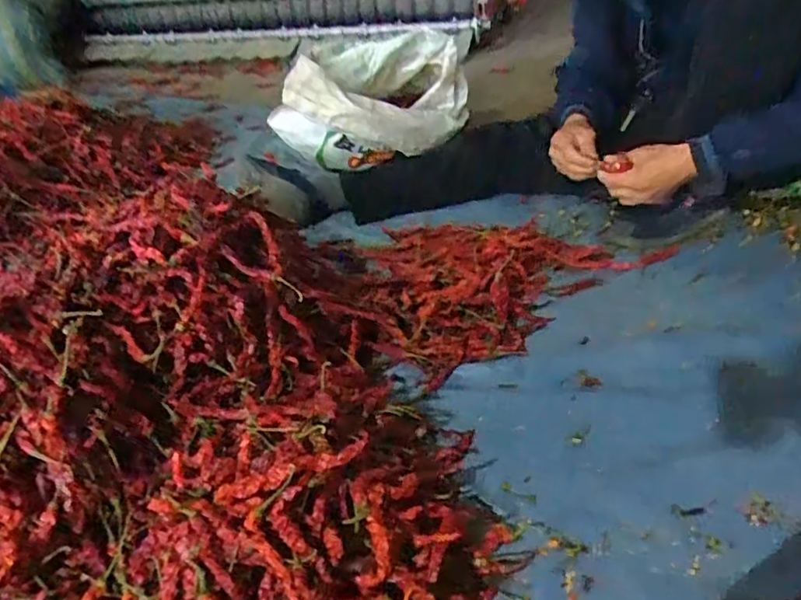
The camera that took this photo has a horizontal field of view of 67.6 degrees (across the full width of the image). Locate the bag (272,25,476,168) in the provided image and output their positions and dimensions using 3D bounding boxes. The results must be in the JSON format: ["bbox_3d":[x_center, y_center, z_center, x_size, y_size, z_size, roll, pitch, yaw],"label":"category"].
[{"bbox_3d":[-0.070,-0.492,1.482,0.454,0.270,0.293,5,33,14],"label":"bag"}]

